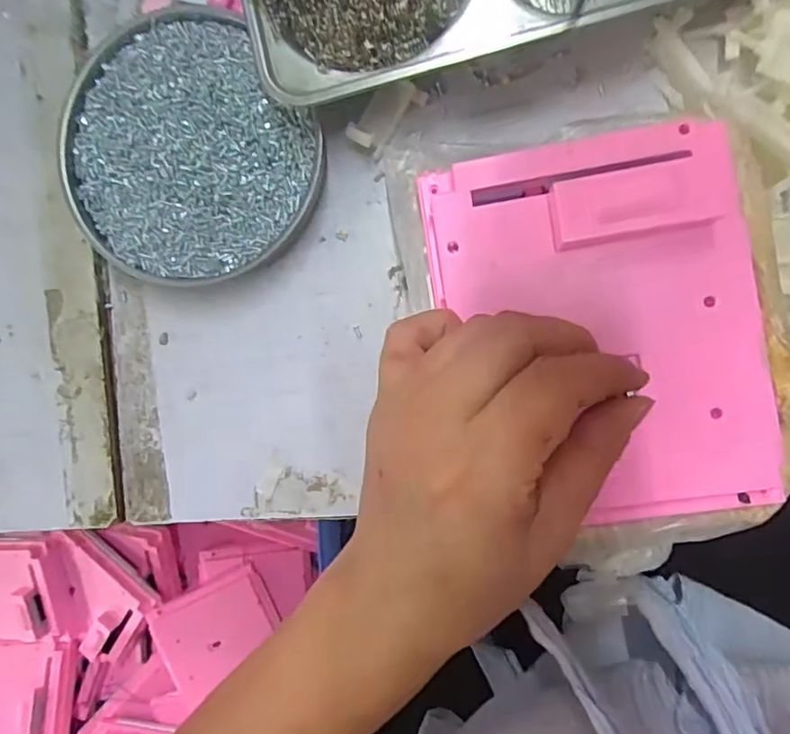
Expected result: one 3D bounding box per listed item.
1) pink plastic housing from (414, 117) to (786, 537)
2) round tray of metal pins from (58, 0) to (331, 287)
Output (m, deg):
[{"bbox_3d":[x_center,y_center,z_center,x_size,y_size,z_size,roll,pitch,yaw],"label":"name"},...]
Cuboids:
[{"bbox_3d":[0.084,-0.014,0.245,0.129,0.017,0.154,-7,92,7],"label":"pink plastic housing"},{"bbox_3d":[-0.108,-0.108,0.310,0.124,0.024,0.131,0,93,7],"label":"round tray of metal pins"}]

